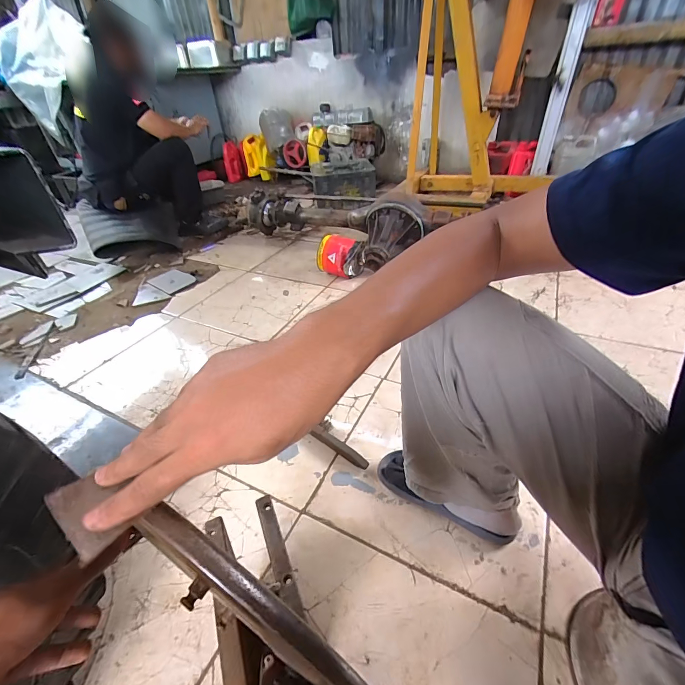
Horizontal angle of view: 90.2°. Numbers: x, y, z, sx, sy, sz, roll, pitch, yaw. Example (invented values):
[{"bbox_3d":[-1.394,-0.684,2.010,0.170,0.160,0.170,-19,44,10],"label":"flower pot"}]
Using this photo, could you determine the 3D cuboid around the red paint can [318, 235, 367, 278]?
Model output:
[{"bbox_3d":[-0.006,-0.365,1.443,0.201,0.160,0.166,-1,38,3],"label":"red paint can"}]

